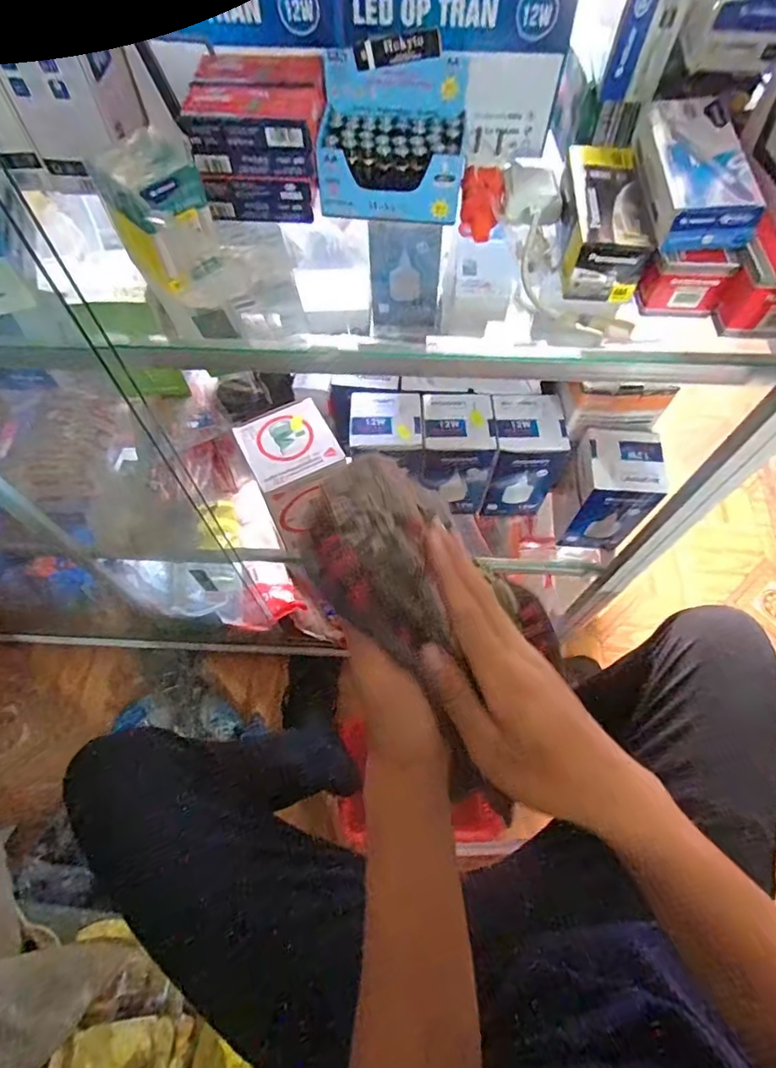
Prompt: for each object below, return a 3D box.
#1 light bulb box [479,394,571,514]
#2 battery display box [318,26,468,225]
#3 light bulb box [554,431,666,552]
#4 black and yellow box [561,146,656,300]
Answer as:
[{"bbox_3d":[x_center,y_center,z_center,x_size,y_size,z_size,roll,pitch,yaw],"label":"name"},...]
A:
[{"bbox_3d":[0.179,-0.099,0.683,0.099,0.137,0.091,0,63,0],"label":"light bulb box"},{"bbox_3d":[0.005,-0.333,0.435,0.119,0.092,0.094,7,63,3],"label":"battery display box"},{"bbox_3d":[0.271,-0.051,0.661,0.081,0.143,0.085,0,63,0],"label":"light bulb box"},{"bbox_3d":[0.173,-0.255,0.419,0.057,0.051,0.139,10,63,5],"label":"black and yellow box"}]

